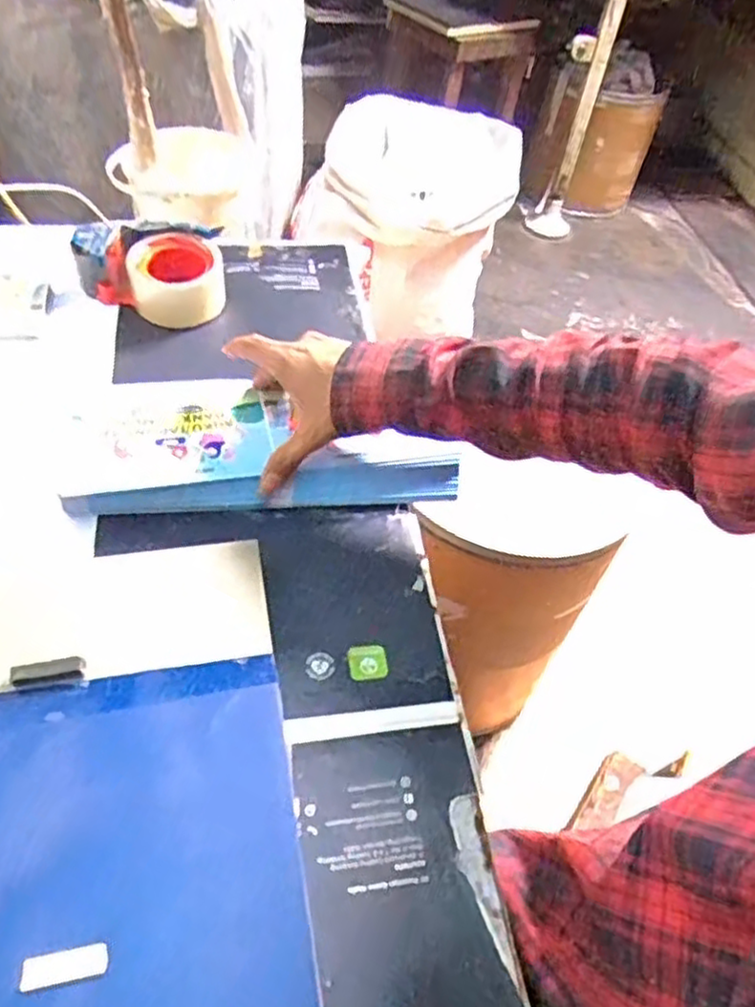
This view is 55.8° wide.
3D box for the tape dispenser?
[{"bbox_3d":[-0.216,-0.232,0.697,0.134,0.067,0.079,12,51,3],"label":"tape dispenser"}]

